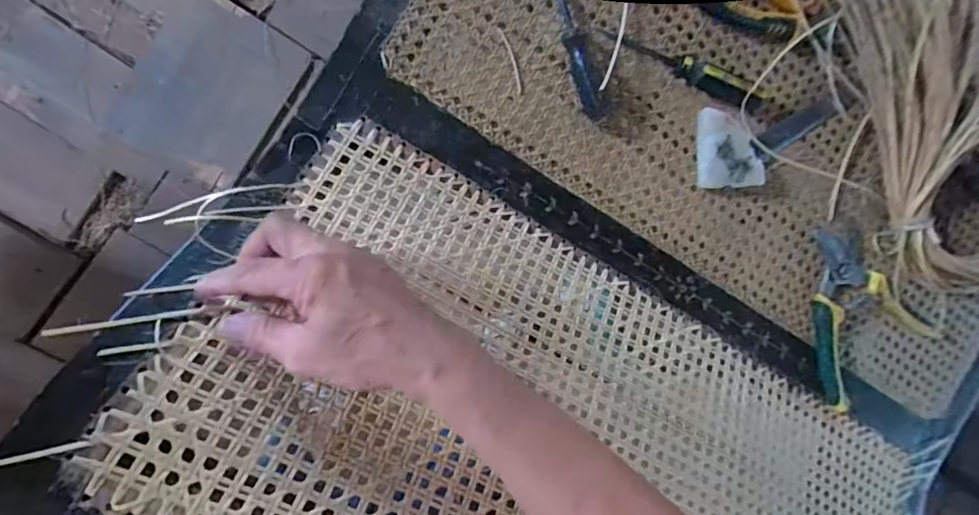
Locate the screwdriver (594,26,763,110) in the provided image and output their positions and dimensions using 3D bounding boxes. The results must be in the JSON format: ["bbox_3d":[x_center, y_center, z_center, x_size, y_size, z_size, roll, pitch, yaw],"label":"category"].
[{"bbox_3d":[0.180,-0.169,0.439,0.168,0.027,0.023,22,90,-10],"label":"screwdriver"}]

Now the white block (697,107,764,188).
[{"bbox_3d":[0.220,-0.100,0.451,0.052,0.025,0.070,-6,95,-9],"label":"white block"}]

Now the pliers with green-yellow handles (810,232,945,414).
[{"bbox_3d":[0.364,0.056,0.492,0.140,0.018,0.163,-37,99,-5],"label":"pliers with green-yellow handles"}]

